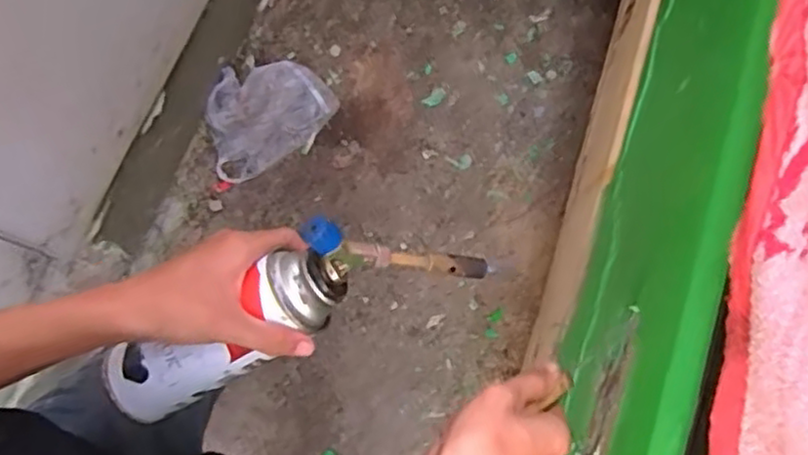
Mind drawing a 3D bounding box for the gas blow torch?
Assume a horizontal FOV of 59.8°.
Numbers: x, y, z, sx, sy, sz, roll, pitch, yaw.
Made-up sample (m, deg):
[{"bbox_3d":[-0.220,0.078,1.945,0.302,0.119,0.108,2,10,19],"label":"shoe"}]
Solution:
[{"bbox_3d":[-0.086,0.060,0.490,0.271,0.103,0.066,-28,79,6],"label":"gas blow torch"}]

